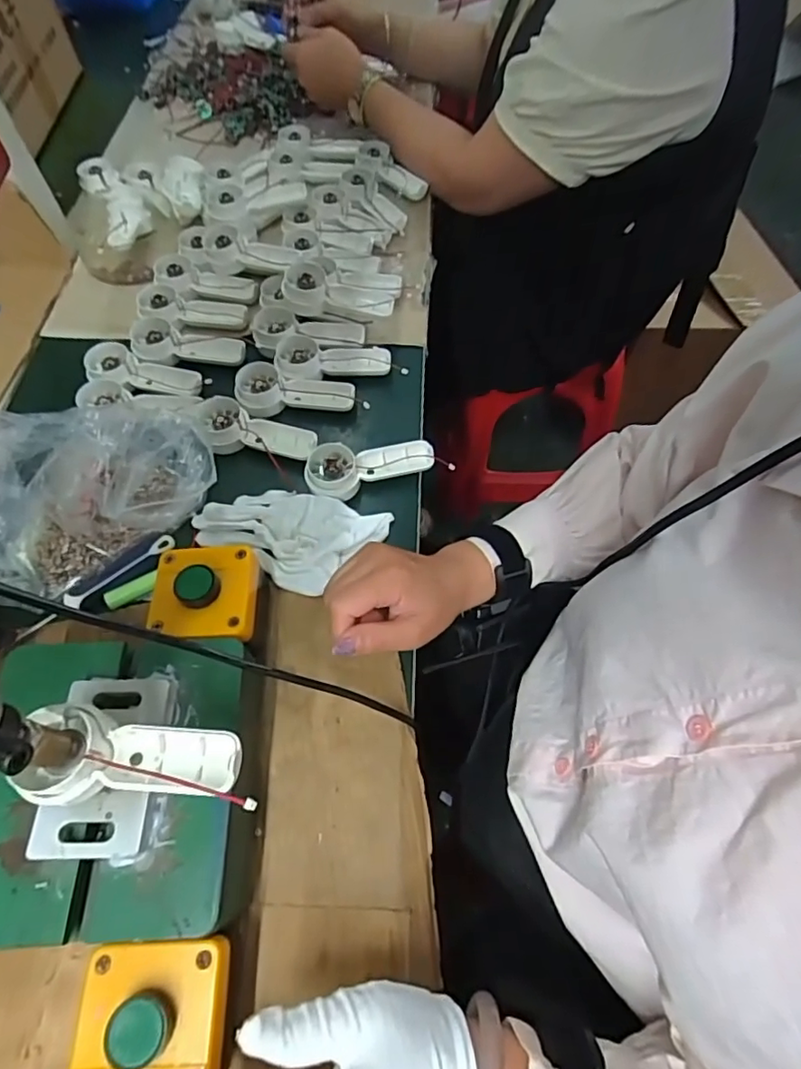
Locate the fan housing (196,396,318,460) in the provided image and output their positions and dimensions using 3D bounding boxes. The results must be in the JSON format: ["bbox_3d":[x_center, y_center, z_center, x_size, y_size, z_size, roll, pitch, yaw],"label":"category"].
[{"bbox_3d":[-0.131,-0.093,0.501,0.112,0.033,0.055,12,62,3],"label":"fan housing"}]

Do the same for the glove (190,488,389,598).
[{"bbox_3d":[-0.093,-0.003,0.462,0.149,0.011,0.085,18,63,6],"label":"glove"}]

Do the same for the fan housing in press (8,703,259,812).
[{"bbox_3d":[-0.134,0.116,0.284,0.105,0.019,0.043,6,61,5],"label":"fan housing in press"}]

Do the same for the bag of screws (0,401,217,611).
[{"bbox_3d":[-0.263,-0.049,0.448,0.207,0.056,0.168,-25,66,-15],"label":"bag of screws"}]

